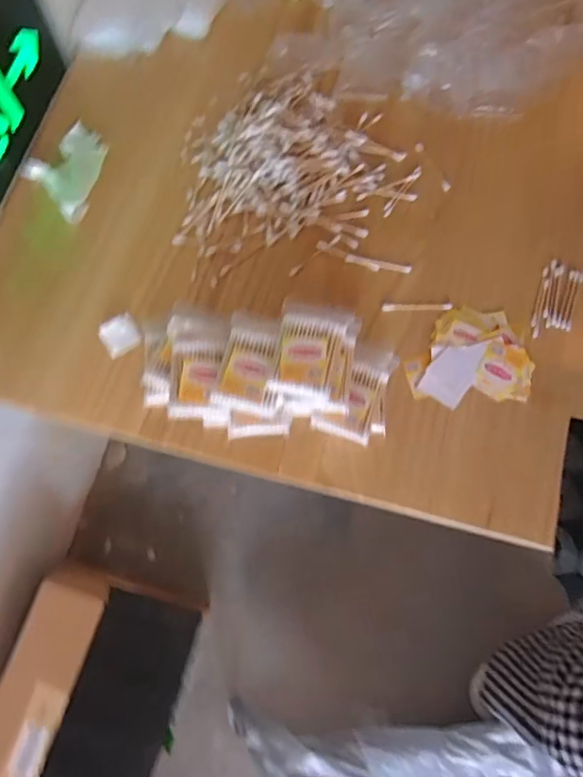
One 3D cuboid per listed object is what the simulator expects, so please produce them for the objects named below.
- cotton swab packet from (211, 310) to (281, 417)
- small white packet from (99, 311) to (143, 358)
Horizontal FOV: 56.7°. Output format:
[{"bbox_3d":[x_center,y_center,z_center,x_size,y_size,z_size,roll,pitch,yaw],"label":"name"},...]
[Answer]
[{"bbox_3d":[-0.035,-0.028,0.492,0.055,0.018,0.096,10,72,4],"label":"cotton swab packet"},{"bbox_3d":[-0.179,-0.056,0.564,0.037,0.019,0.035,-30,73,-9],"label":"small white packet"}]

